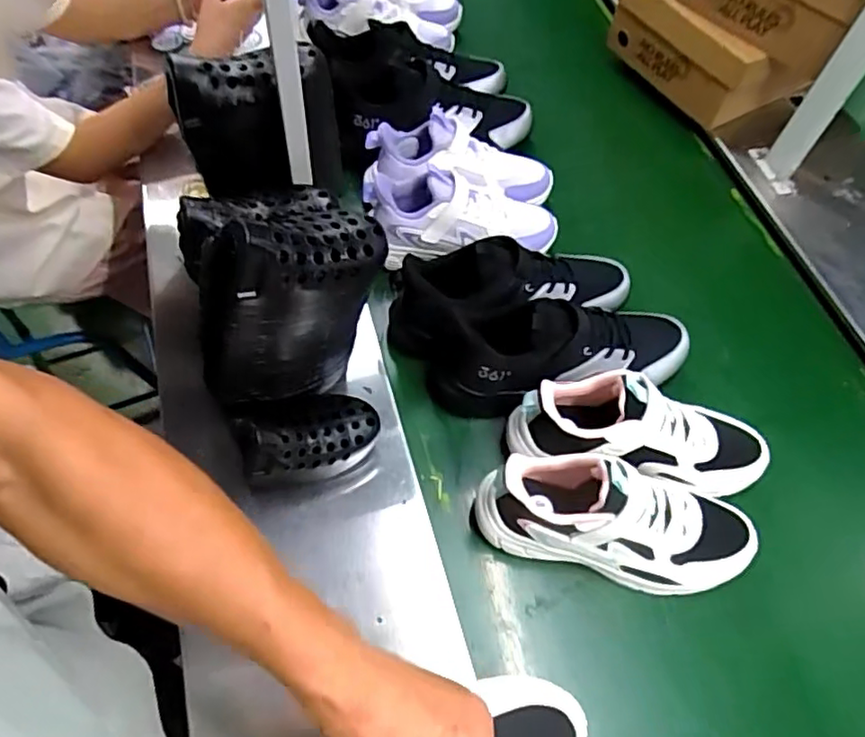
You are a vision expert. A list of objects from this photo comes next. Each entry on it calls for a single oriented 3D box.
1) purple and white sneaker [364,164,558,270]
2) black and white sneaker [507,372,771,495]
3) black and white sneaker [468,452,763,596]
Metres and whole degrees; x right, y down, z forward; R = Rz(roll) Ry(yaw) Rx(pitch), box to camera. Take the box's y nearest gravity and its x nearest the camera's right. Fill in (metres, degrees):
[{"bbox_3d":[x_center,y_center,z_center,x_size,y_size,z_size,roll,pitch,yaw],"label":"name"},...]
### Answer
[{"bbox_3d":[0.038,-0.187,0.753,0.236,0.082,0.088,1,60,-4],"label":"purple and white sneaker"},{"bbox_3d":[0.214,0.063,0.615,0.259,0.091,0.083,7,60,-1],"label":"black and white sneaker"},{"bbox_3d":[0.175,0.140,0.572,0.260,0.108,0.092,7,60,0],"label":"black and white sneaker"}]

